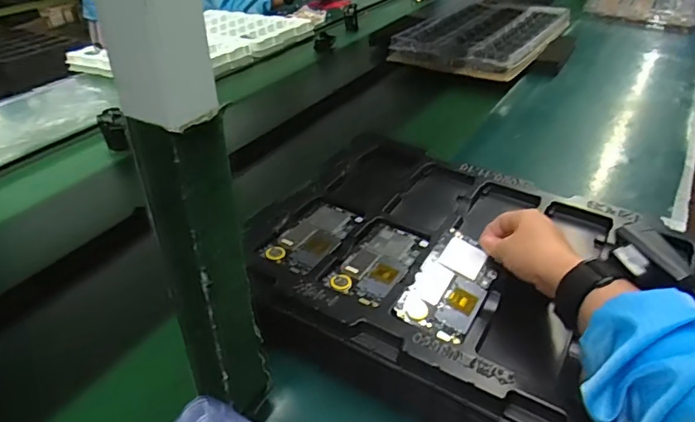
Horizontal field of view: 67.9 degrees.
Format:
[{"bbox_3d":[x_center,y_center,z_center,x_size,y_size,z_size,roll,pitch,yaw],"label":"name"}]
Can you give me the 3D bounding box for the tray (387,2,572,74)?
[{"bbox_3d":[0.366,-0.467,1.344,0.307,0.053,0.538,21,41,30],"label":"tray"}]

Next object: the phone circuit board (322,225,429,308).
[{"bbox_3d":[0.032,0.054,0.548,0.066,0.007,0.122,19,37,27],"label":"phone circuit board"}]

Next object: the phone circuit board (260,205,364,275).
[{"bbox_3d":[-0.038,0.027,0.579,0.062,0.007,0.119,18,39,27],"label":"phone circuit board"}]

